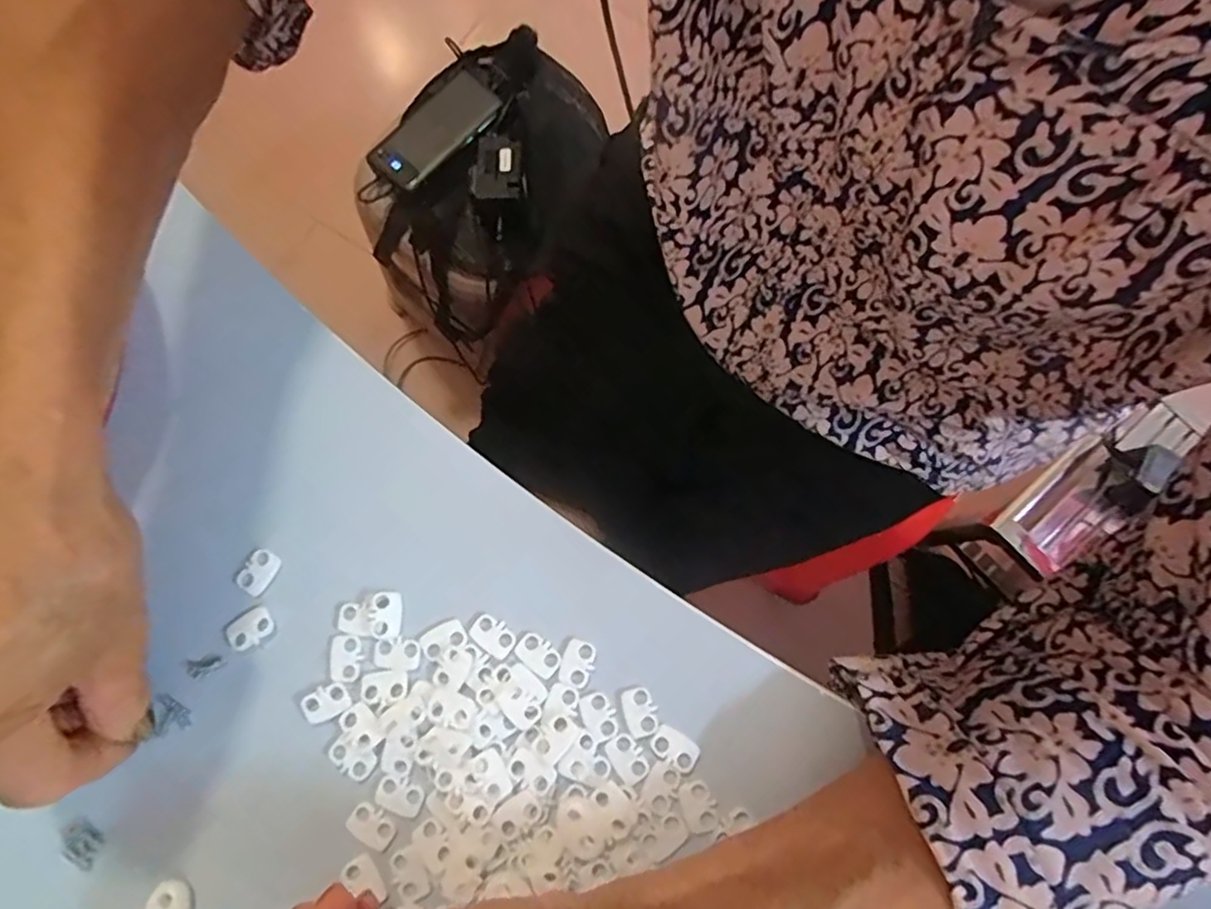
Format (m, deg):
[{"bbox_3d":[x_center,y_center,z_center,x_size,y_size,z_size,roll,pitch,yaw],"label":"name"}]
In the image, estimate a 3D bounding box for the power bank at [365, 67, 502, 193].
[{"bbox_3d":[-0.189,-0.360,0.737,0.065,0.016,0.155,41,82,8],"label":"power bank"}]

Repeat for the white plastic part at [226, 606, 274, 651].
[{"bbox_3d":[-0.143,0.070,0.266,0.018,0.004,0.012,-32,80,-6],"label":"white plastic part"}]

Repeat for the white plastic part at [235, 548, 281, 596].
[{"bbox_3d":[-0.142,0.048,0.271,0.013,0.004,0.018,30,80,6],"label":"white plastic part"}]

